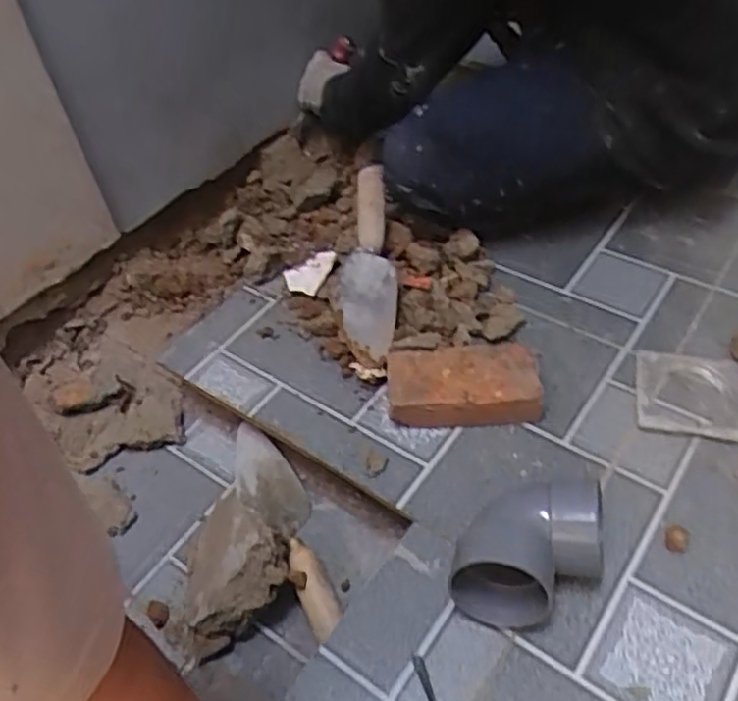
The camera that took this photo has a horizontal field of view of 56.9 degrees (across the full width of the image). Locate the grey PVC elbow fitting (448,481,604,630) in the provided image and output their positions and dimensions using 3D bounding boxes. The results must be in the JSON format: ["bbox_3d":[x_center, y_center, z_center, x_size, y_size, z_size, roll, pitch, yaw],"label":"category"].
[{"bbox_3d":[0.130,0.166,0.566,0.120,0.077,0.106,3,47,8],"label":"grey PVC elbow fitting"}]

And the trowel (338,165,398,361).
[{"bbox_3d":[-0.002,-0.111,0.789,0.072,0.056,0.268,-1,59,4],"label":"trowel"}]

